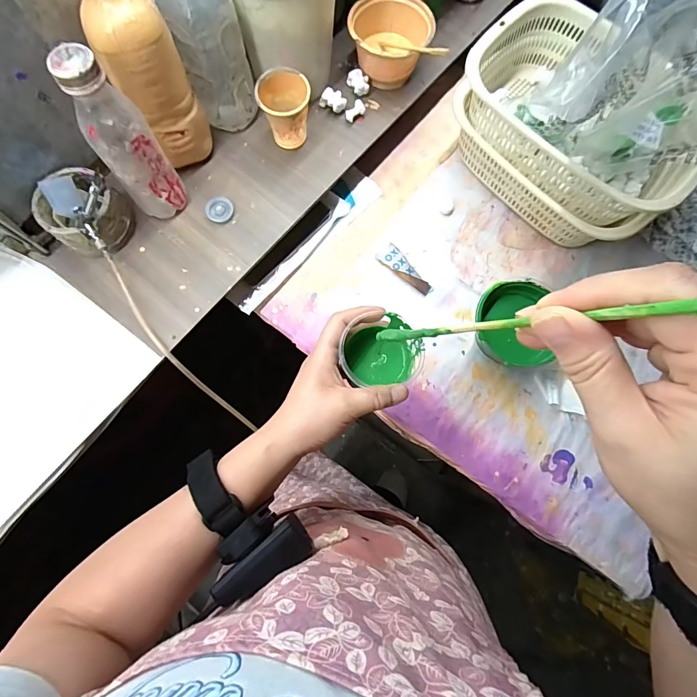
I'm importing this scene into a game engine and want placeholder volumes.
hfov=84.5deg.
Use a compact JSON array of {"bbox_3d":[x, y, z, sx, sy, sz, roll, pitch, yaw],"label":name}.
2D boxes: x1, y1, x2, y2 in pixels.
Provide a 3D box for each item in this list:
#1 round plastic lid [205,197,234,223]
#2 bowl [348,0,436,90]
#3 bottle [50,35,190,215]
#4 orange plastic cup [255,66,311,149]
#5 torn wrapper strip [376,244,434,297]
[{"bbox_3d":[-0.169,-0.181,0.501,0.034,0.008,0.034,0,76,-1],"label":"round plastic lid"},{"bbox_3d":[0.059,-0.440,0.548,0.114,0.072,0.106,15,76,2],"label":"bowl"},{"bbox_3d":[-0.238,-0.216,0.417,0.054,0.189,0.058,18,76,3],"label":"bottle"},{"bbox_3d":[-0.083,-0.312,0.503,0.065,0.078,0.077,-16,77,-5],"label":"orange plastic cup"},{"bbox_3d":[0.084,-0.112,0.549,0.091,0.007,0.031,42,79,8],"label":"torn wrapper strip"}]

